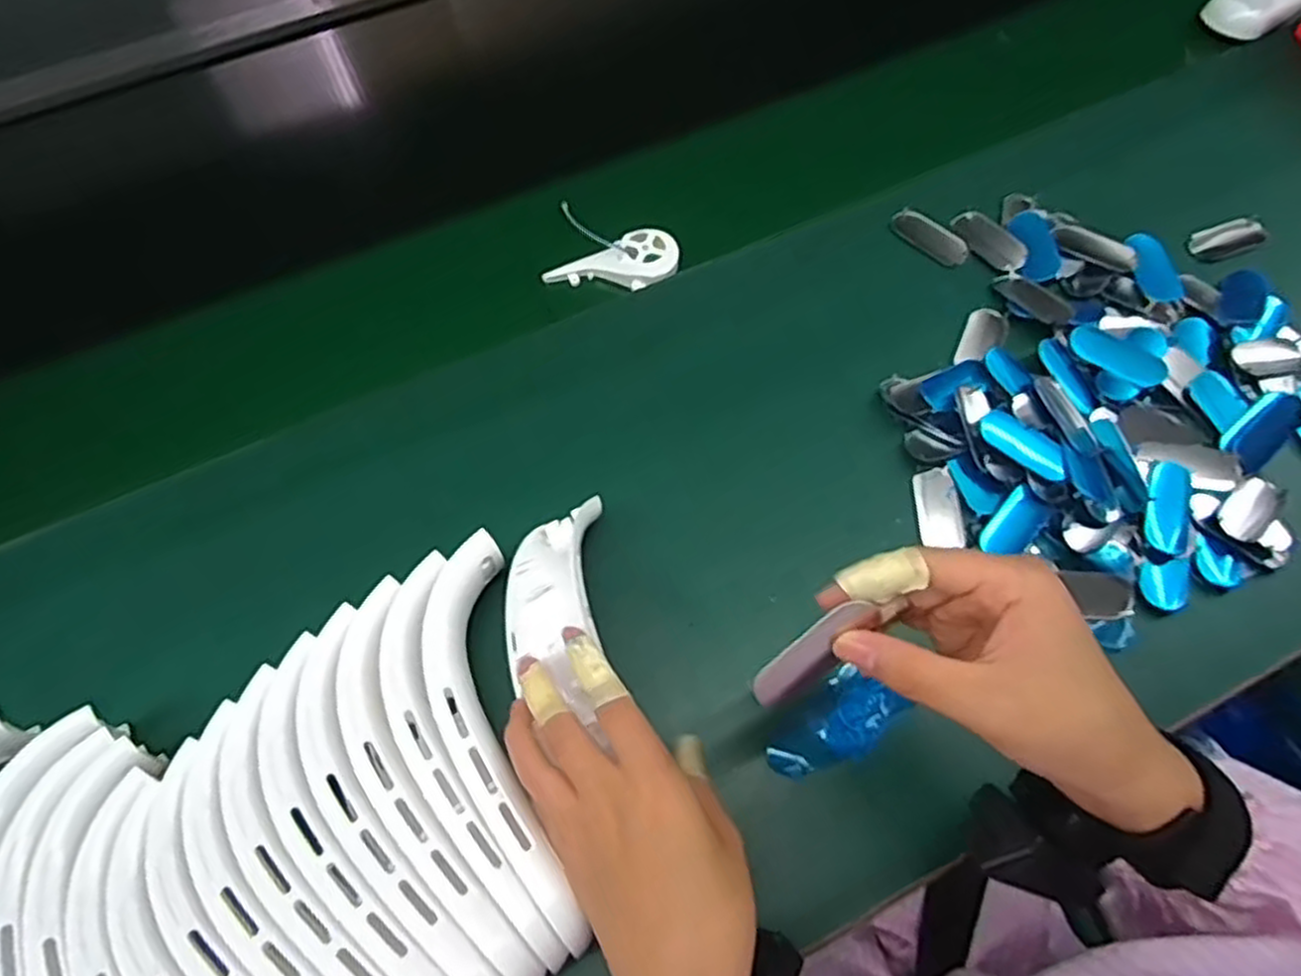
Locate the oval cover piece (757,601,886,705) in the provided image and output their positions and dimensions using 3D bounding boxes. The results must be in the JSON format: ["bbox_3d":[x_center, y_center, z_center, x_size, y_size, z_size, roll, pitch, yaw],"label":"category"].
[{"bbox_3d":[0.064,0.065,0.300,0.055,0.006,0.017,-40,68,2],"label":"oval cover piece"}]

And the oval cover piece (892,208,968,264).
[{"bbox_3d":[0.202,-0.182,0.549,0.025,0.005,0.059,-41,70,-17],"label":"oval cover piece"}]

